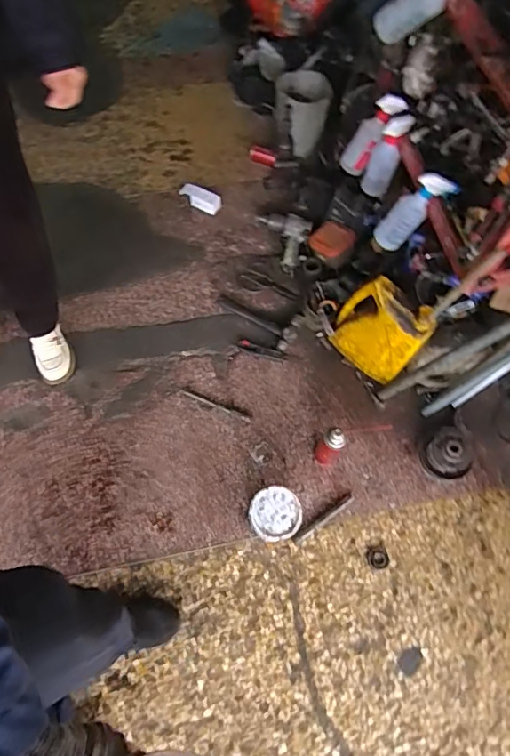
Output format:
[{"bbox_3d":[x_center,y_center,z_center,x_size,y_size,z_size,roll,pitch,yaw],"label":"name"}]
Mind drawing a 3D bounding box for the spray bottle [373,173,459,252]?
[{"bbox_3d":[0.375,-0.407,1.217,0.063,0.220,0.077,-5,61,-40],"label":"spray bottle"}]

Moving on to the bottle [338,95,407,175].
[{"bbox_3d":[0.309,-0.645,1.346,0.069,0.237,0.088,7,63,-22],"label":"bottle"}]

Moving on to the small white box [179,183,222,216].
[{"bbox_3d":[-0.184,-0.599,1.670,0.140,0.050,0.060,24,66,8],"label":"small white box"}]

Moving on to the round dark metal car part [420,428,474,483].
[{"bbox_3d":[0.500,0.197,1.311,0.115,0.080,0.137,-7,66,-6],"label":"round dark metal car part"}]

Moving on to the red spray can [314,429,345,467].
[{"bbox_3d":[0.191,0.169,1.245,0.065,0.166,0.057,31,67,11],"label":"red spray can"}]

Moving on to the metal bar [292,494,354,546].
[{"bbox_3d":[0.173,0.349,1.238,0.187,0.008,0.020,-33,71,-17],"label":"metal bar"}]

